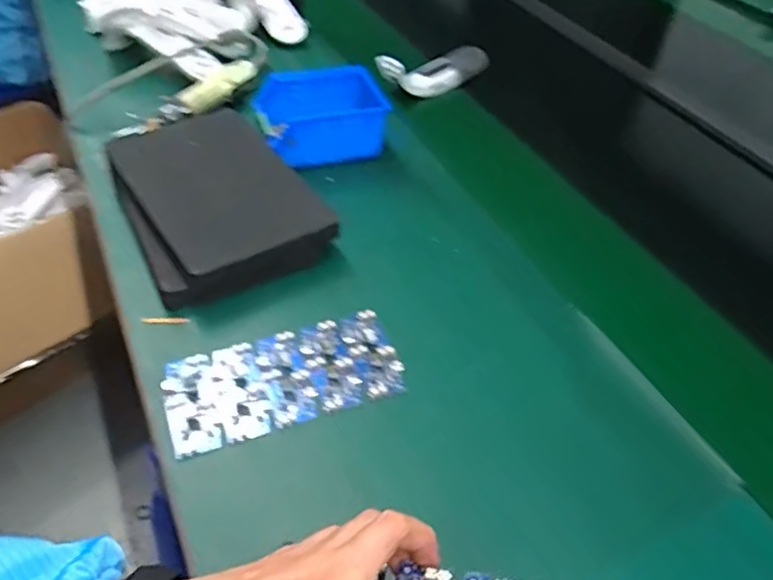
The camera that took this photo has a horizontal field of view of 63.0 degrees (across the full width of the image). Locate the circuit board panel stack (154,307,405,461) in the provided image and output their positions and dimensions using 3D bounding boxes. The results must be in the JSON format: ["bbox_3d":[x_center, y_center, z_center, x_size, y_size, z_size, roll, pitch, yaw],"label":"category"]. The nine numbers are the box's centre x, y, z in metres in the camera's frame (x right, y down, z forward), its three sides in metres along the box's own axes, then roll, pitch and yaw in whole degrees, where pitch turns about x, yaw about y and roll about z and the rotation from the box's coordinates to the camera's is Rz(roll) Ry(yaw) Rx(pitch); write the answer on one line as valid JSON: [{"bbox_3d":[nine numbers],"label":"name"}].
[{"bbox_3d":[-0.085,0.074,0.527,0.190,0.010,0.092,-14,48,-18],"label":"circuit board panel stack"}]

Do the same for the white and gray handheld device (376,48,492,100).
[{"bbox_3d":[0.071,-0.319,0.913,0.191,0.062,0.060,-31,56,-31],"label":"white and gray handheld device"}]

